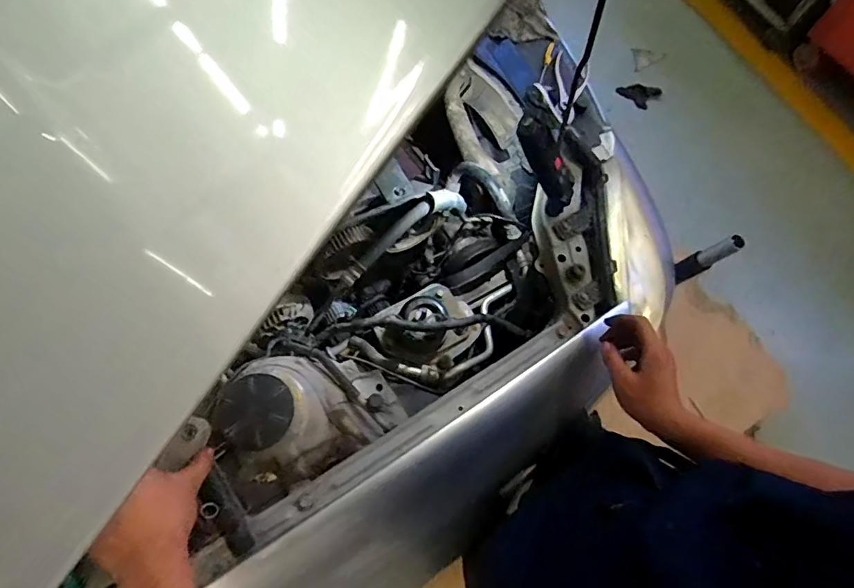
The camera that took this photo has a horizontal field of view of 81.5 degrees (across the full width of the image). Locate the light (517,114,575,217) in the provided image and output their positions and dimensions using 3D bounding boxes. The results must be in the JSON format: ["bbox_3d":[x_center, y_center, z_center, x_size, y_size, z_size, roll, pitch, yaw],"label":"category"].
[{"bbox_3d":[0.177,-0.190,0.727,0.042,0.164,0.034,-47,36,-16],"label":"light"}]

